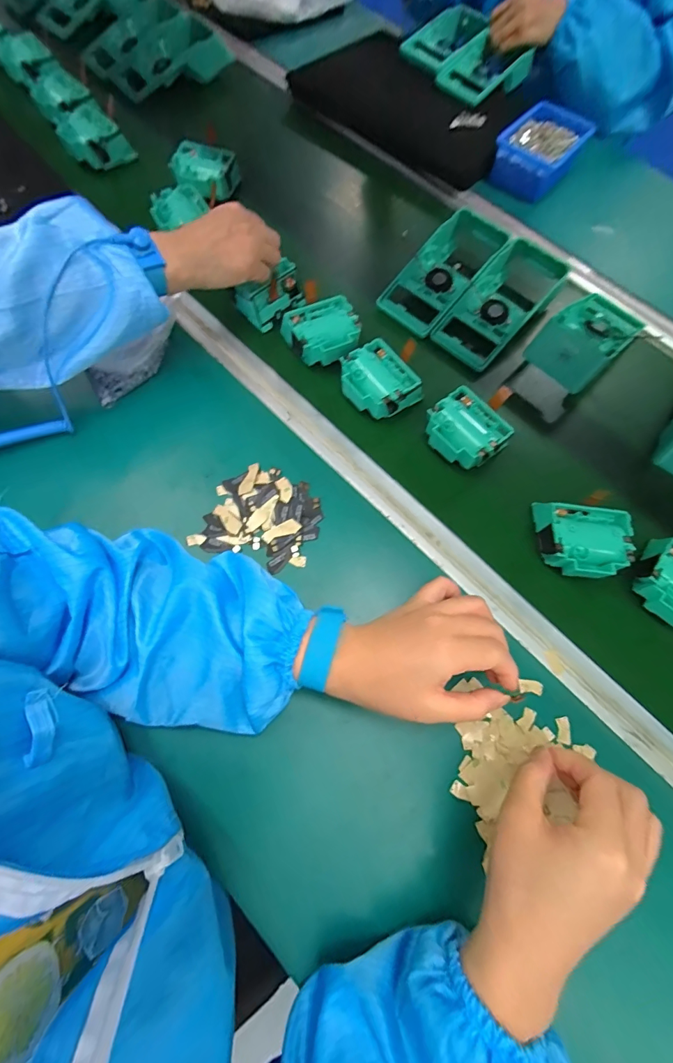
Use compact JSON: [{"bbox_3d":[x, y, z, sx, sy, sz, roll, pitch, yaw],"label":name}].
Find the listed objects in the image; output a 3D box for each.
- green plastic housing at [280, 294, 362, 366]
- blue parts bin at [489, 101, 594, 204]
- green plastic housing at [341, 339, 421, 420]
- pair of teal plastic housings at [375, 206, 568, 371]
[{"bbox_3d":[-0.015,-0.227,0.483,0.078,0.035,0.074,-17,71,-7],"label":"green plastic housing"},{"bbox_3d":[0.314,-0.583,0.642,0.109,0.047,0.157,33,73,12],"label":"blue parts bin"},{"bbox_3d":[0.045,-0.162,0.462,0.070,0.036,0.077,-37,75,-14],"label":"green plastic housing"},{"bbox_3d":[0.174,-0.305,0.535,0.167,0.057,0.199,41,74,13],"label":"pair of teal plastic housings"}]

